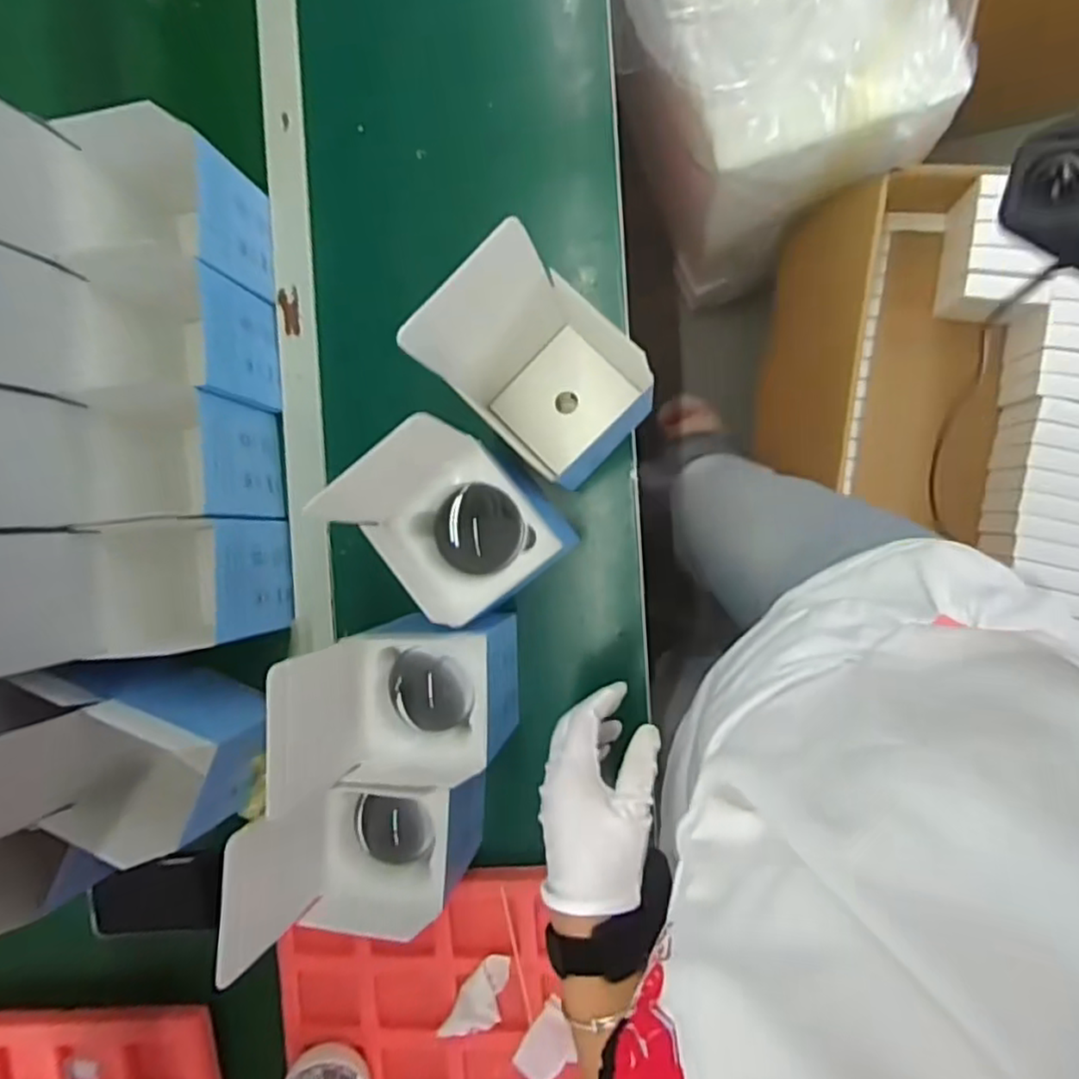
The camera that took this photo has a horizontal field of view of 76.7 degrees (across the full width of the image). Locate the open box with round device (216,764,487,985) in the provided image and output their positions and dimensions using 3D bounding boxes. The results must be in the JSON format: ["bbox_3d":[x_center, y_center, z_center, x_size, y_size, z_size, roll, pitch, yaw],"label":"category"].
[{"bbox_3d":[-0.127,0.242,0.523,0.114,0.206,0.125,6,91,9],"label":"open box with round device"}]

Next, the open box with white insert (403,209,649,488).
[{"bbox_3d":[0.004,-0.117,0.511,0.102,0.239,0.118,-44,84,7],"label":"open box with white insert"}]

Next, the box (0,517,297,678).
[{"bbox_3d":[-0.322,0.042,0.571,0.121,0.229,0.114,-3,90,9],"label":"box"}]

